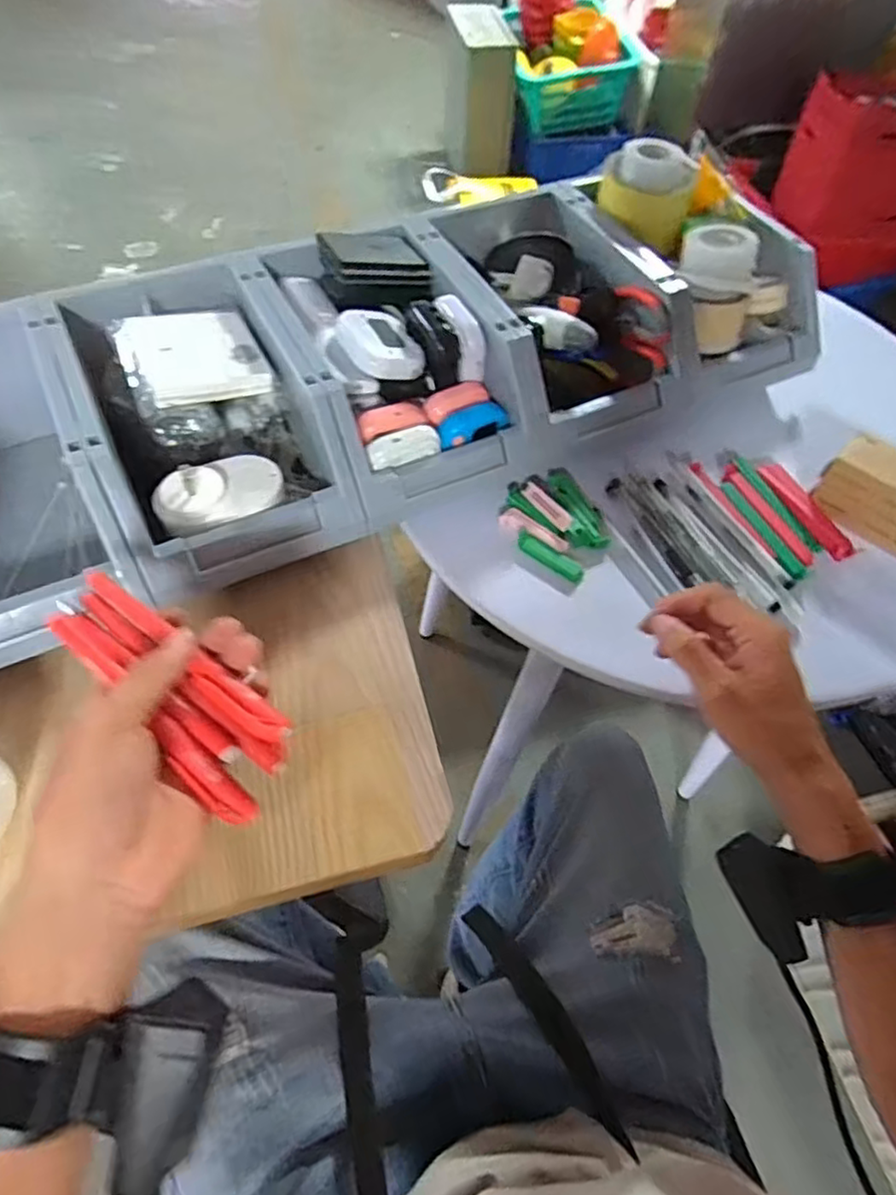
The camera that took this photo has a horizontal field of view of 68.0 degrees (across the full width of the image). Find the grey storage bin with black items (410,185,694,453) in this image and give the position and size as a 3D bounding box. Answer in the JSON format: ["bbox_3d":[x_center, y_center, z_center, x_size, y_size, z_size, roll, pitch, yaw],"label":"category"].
[{"bbox_3d":[0.091,-0.254,0.601,0.175,0.097,0.243,-20,61,-15],"label":"grey storage bin with black items"}]

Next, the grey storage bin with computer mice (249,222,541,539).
[{"bbox_3d":[-0.042,-0.185,0.557,0.158,0.115,0.238,-23,62,-16],"label":"grey storage bin with computer mice"}]

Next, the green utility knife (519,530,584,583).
[{"bbox_3d":[0.081,-0.033,0.534,0.061,0.010,0.014,33,62,17],"label":"green utility knife"}]

